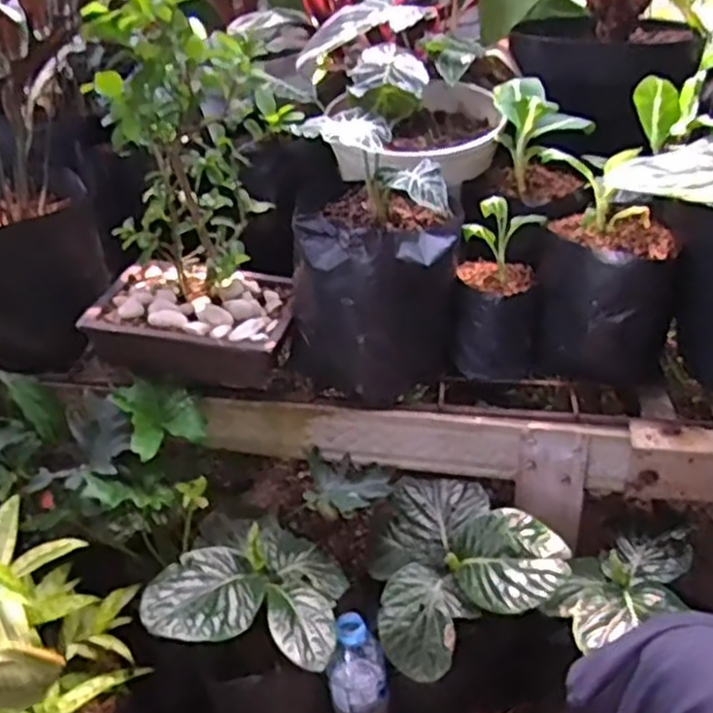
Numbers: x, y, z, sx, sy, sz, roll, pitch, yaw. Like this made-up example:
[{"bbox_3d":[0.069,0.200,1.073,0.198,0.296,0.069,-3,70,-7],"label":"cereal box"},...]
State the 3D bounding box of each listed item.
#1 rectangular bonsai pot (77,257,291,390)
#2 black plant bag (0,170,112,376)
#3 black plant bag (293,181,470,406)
[{"bbox_3d":[-0.194,-0.045,0.911,0.234,0.073,0.171,4,38,5],"label":"rectangular bonsai pot"},{"bbox_3d":[-0.419,-0.097,0.922,0.180,0.170,0.170,0,38,0],"label":"black plant bag"},{"bbox_3d":[0.020,-0.088,0.869,0.185,0.184,0.207,-1,38,-1],"label":"black plant bag"}]

